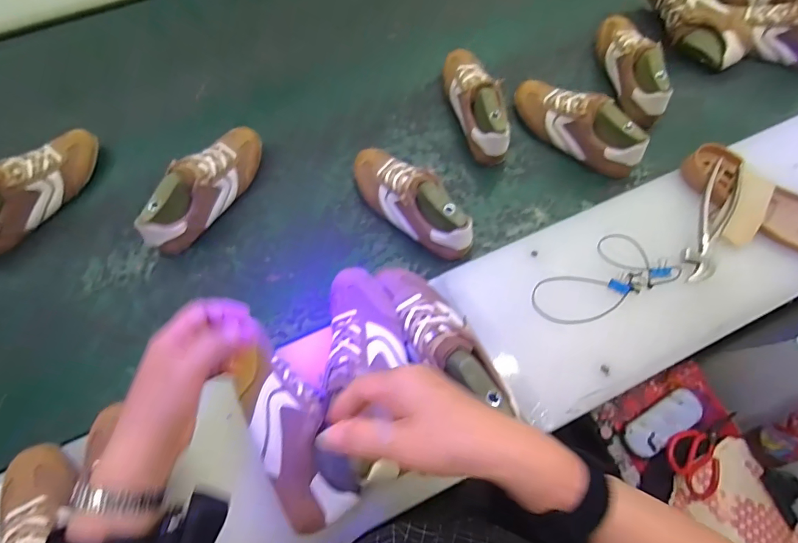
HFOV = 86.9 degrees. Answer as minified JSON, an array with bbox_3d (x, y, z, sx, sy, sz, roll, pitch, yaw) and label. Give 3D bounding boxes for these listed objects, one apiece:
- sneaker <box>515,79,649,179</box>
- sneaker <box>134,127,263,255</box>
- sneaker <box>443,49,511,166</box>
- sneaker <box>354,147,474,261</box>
[{"bbox_3d":[0.313,-0.266,0.740,0.251,0.092,0.082,41,73,13],"label":"sneaker"},{"bbox_3d":[-0.310,-0.144,0.673,0.075,0.086,0.250,31,71,10],"label":"sneaker"},{"bbox_3d":[0.143,-0.316,0.758,0.083,0.086,0.253,-15,70,-7],"label":"sneaker"},{"bbox_3d":[0.014,-0.124,0.671,0.084,0.098,0.236,-41,75,-16],"label":"sneaker"}]

